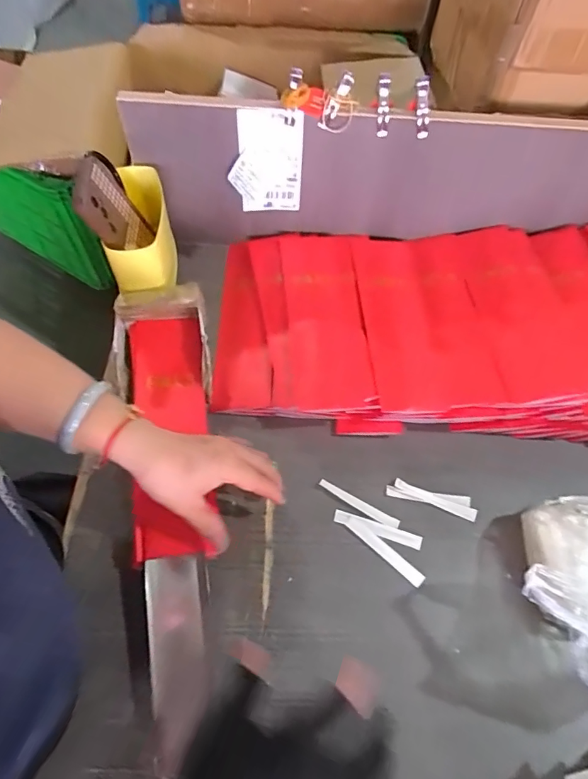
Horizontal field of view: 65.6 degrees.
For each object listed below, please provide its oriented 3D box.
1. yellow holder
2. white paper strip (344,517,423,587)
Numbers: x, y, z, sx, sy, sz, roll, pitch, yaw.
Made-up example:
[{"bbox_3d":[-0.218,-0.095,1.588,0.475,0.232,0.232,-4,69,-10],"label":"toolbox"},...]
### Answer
[{"bbox_3d":[-0.181,-0.196,0.560,0.065,0.063,0.155,-2,60,-4],"label":"yellow holder"},{"bbox_3d":[0.092,0.164,0.468,0.093,0.004,0.014,37,65,18],"label":"white paper strip"}]

